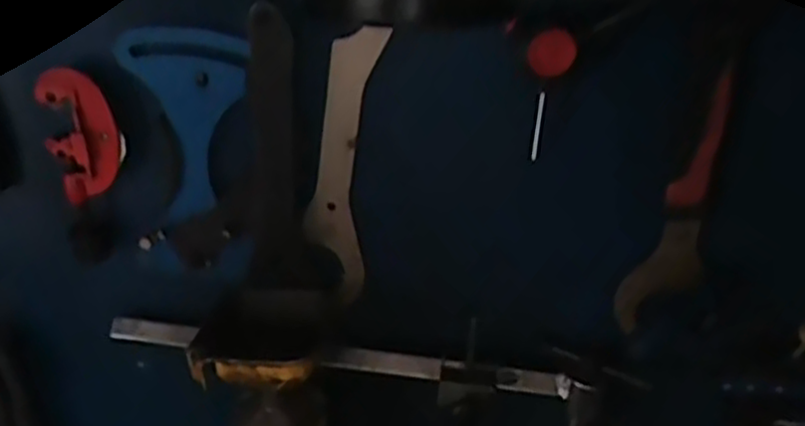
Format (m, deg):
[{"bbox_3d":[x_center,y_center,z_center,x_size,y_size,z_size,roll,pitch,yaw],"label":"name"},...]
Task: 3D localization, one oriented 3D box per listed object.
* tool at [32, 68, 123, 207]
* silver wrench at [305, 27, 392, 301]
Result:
[{"bbox_3d":[-0.232,-0.055,0.557,0.051,0.096,0.018,-7,28,-17],"label":"tool"},{"bbox_3d":[-0.044,-0.034,0.567,0.046,0.208,0.005,12,22,10],"label":"silver wrench"}]

